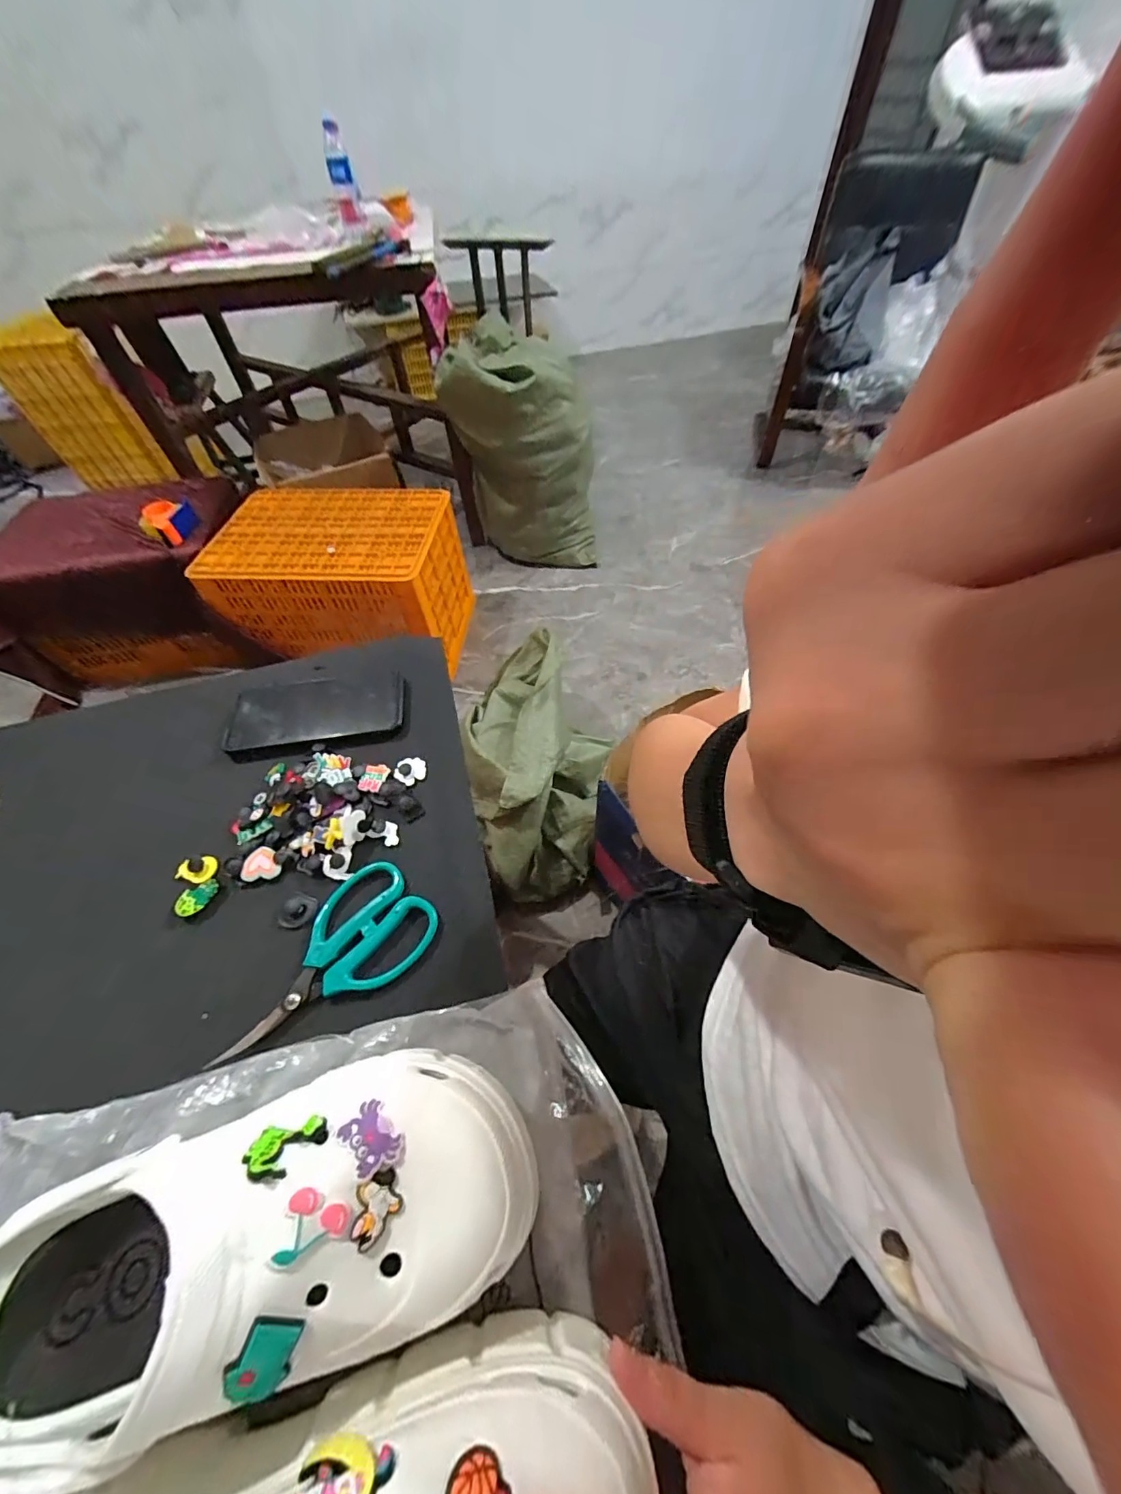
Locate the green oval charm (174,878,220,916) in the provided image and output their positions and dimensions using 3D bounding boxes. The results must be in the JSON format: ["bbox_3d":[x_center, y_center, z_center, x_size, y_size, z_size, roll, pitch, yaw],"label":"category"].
[{"bbox_3d":[-0.279,0.115,0.365,0.017,0.006,0.031,30,61,22],"label":"green oval charm"}]

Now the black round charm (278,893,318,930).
[{"bbox_3d":[-0.201,0.124,0.361,0.027,0.004,0.026,-1,54,2],"label":"black round charm"}]

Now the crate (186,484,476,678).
[{"bbox_3d":[-0.644,-0.526,1.495,0.627,0.368,0.457,2,55,4],"label":"crate"}]

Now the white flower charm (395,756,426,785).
[{"bbox_3d":[-0.135,0.021,0.427,0.026,0.006,0.027,-1,54,2],"label":"white flower charm"}]

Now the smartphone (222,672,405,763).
[{"bbox_3d":[-0.237,-0.037,0.464,0.165,0.009,0.087,-10,55,-4],"label":"smartphone"}]

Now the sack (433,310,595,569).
[{"bbox_3d":[-0.118,-0.983,1.644,0.453,0.656,0.360,-5,54,0],"label":"sack"}]

